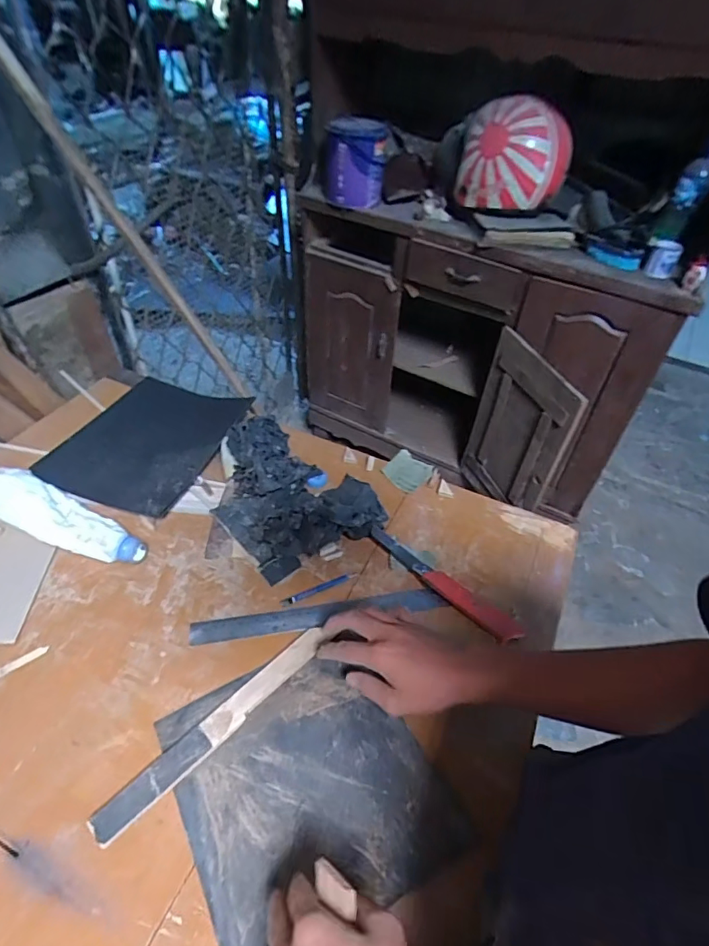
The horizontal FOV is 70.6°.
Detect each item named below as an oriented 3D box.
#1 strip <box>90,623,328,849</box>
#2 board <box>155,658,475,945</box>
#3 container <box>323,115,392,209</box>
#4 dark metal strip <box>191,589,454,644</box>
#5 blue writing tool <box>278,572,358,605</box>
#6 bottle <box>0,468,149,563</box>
[{"bbox_3d":[-0.136,0.254,0.514,0.032,0.012,0.265,37,54,27],"label":"strip"},{"bbox_3d":[-0.046,0.296,0.489,0.224,0.008,0.237,-21,51,-22],"label":"board"},{"bbox_3d":[0.004,-0.776,1.258,0.155,0.173,0.156,2,46,-2],"label":"container"},{"bbox_3d":[-0.041,0.173,0.612,0.306,0.006,0.031,-6,47,-10],"label":"dark metal strip"},{"bbox_3d":[-0.044,0.146,0.634,0.103,0.007,0.011,-16,49,-19],"label":"blue writing tool"},{"bbox_3d":[-0.374,0.061,0.651,0.216,0.058,0.072,20,48,15],"label":"bottle"}]

